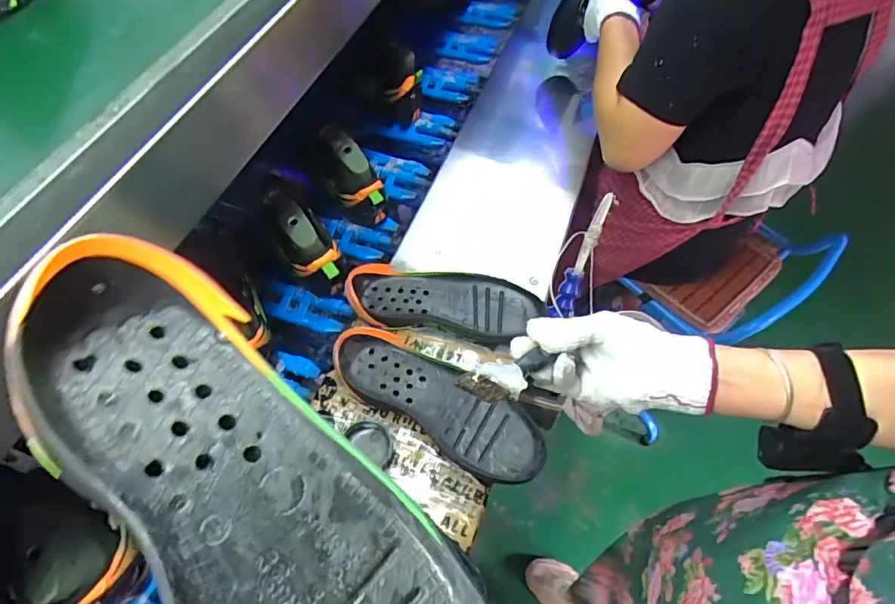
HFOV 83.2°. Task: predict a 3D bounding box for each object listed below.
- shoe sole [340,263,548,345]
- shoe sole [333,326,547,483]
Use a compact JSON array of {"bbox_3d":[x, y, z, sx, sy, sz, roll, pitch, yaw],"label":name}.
[{"bbox_3d":[-0.004,-0.004,0.687,0.252,0.048,0.091,5,57,6],"label":"shoe sole"},{"bbox_3d":[-0.011,0.122,0.613,0.279,0.048,0.094,27,62,19],"label":"shoe sole"}]

